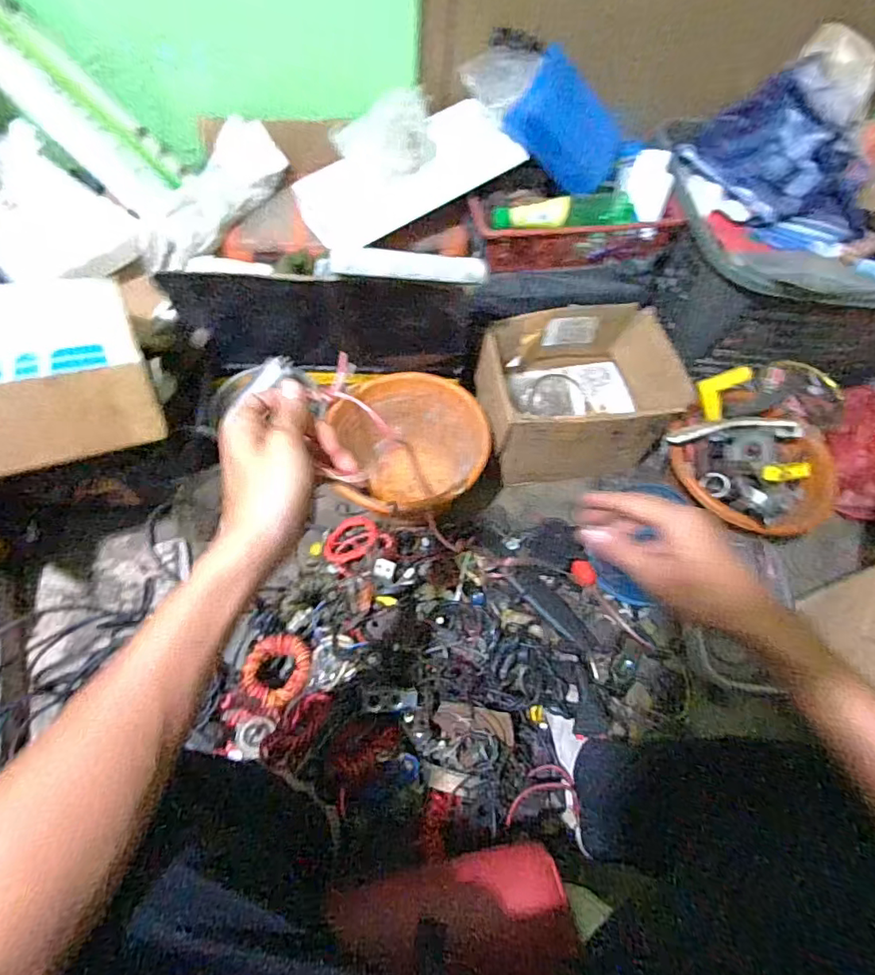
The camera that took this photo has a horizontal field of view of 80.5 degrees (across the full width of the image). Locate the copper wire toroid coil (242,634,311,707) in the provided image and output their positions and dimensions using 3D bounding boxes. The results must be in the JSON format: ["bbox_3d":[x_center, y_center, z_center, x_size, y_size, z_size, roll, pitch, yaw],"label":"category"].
[{"bbox_3d":[-0.222,0.250,0.718,0.089,0.028,0.089,2,63,-3],"label":"copper wire toroid coil"}]

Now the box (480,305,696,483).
[{"bbox_3d":[0.231,-0.168,0.896,0.311,0.189,0.233,-6,64,-7],"label":"box"}]

